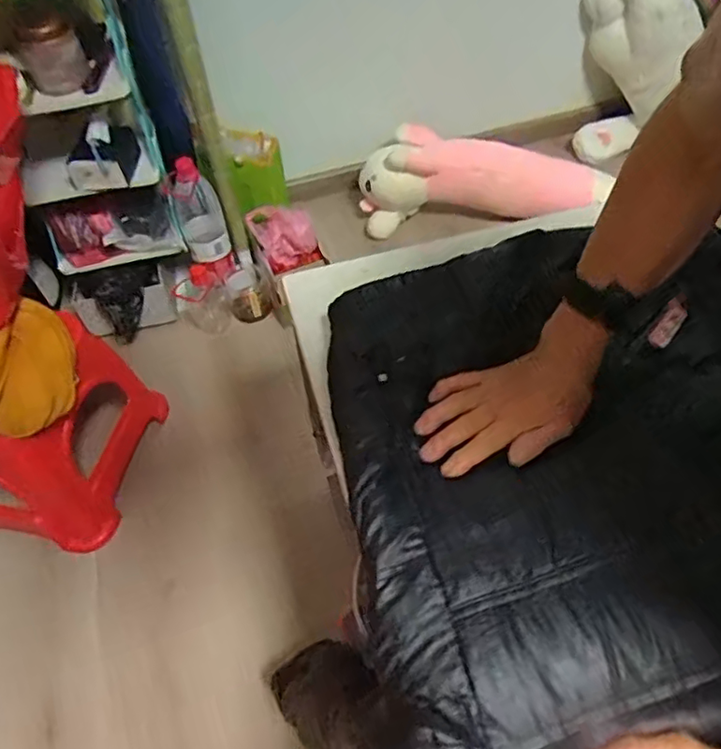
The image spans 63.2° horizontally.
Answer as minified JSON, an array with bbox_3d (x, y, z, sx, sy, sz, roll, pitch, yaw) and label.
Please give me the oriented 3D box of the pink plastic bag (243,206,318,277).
[{"bbox_3d":[-0.168,-0.300,1.259,0.102,0.104,0.104,-34,57,-22],"label":"pink plastic bag"}]

